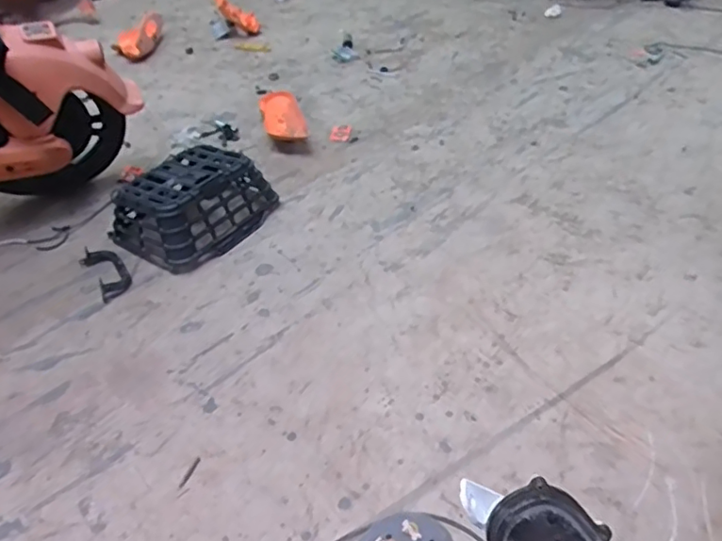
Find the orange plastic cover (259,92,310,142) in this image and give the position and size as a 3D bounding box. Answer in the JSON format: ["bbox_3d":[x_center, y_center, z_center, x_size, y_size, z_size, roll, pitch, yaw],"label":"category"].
[{"bbox_3d":[-0.222,-0.441,1.636,0.108,0.036,0.289,-12,44,-7],"label":"orange plastic cover"}]

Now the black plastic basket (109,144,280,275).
[{"bbox_3d":[-0.364,-0.144,1.251,0.230,0.123,0.299,24,51,27],"label":"black plastic basket"}]

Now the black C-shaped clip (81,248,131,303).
[{"bbox_3d":[-0.511,0.000,1.168,0.068,0.026,0.155,-30,49,-24],"label":"black C-shaped clip"}]

